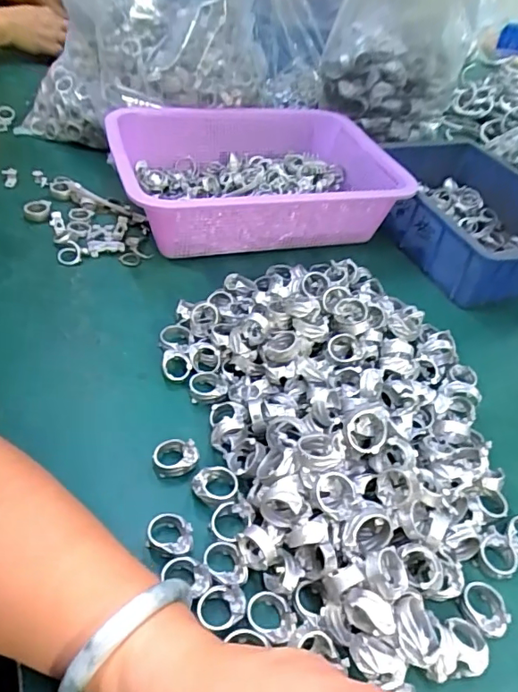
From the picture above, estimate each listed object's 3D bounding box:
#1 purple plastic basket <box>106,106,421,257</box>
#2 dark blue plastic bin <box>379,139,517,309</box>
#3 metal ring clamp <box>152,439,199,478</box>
[{"bbox_3d":[-0.006,-0.197,0.583,0.305,0.080,0.248,-7,45,-15],"label":"purple plastic basket"},{"bbox_3d":[0.245,-0.152,0.600,0.195,0.072,0.254,-16,48,-23],"label":"dark blue plastic bin"},{"bbox_3d":[-0.057,0.075,0.346,0.030,0.019,0.023,-3,44,-11],"label":"metal ring clamp"}]

